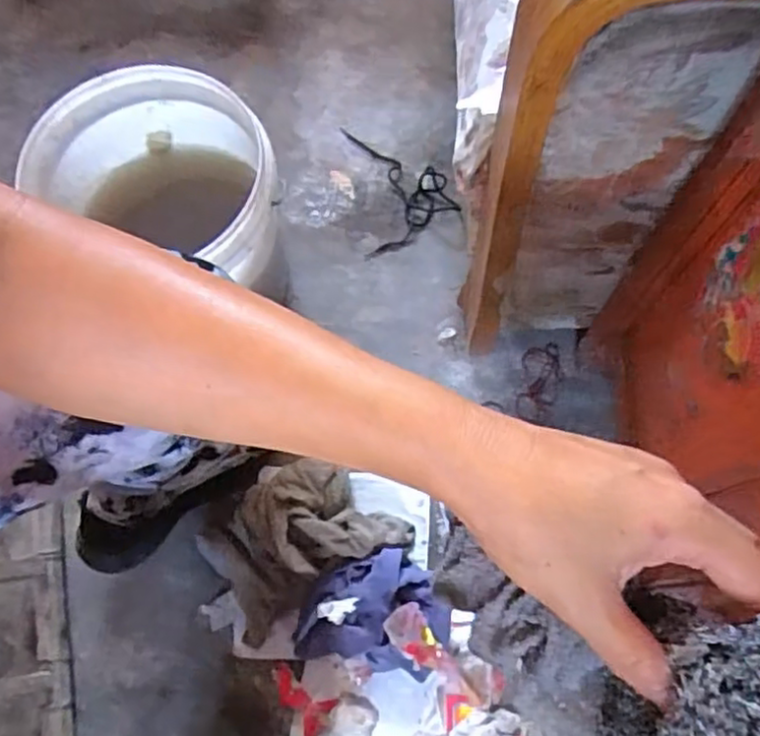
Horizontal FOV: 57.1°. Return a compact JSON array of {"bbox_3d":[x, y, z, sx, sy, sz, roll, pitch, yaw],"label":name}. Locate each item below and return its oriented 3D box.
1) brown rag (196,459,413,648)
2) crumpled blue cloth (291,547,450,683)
[{"bbox_3d":[-0.092,0.187,0.786,0.210,0.055,0.151,-30,72,-9],"label":"brown rag"},{"bbox_3d":[-0.004,0.262,0.759,0.162,0.053,0.127,12,71,6],"label":"crumpled blue cloth"}]

